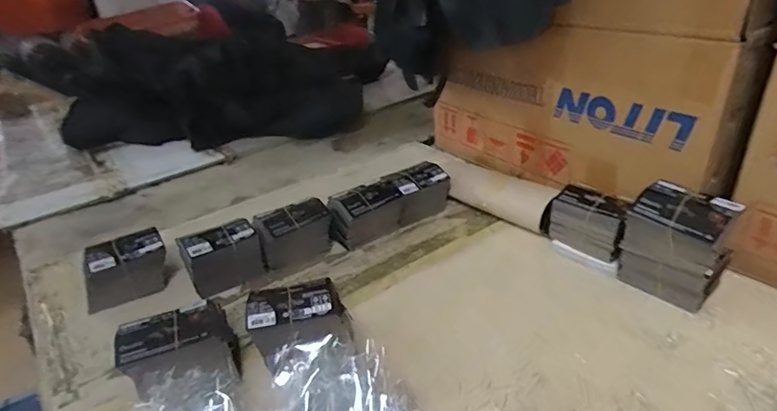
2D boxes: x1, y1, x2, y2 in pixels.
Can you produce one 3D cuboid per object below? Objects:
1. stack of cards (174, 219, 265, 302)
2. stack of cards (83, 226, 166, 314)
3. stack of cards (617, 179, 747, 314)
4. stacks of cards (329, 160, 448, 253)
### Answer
[{"bbox_3d":[-0.240,0.078,0.714,0.107,0.083,0.050,-21,34,-25],"label":"stack of cards"},{"bbox_3d":[-0.380,0.093,0.710,0.116,0.080,0.057,-21,34,-24],"label":"stack of cards"},{"bbox_3d":[0.354,0.053,0.608,0.074,0.139,0.110,-25,36,-30],"label":"stack of cards"},{"bbox_3d":[-0.001,-0.002,0.821,0.229,0.077,0.071,-22,35,-26],"label":"stacks of cards"}]

